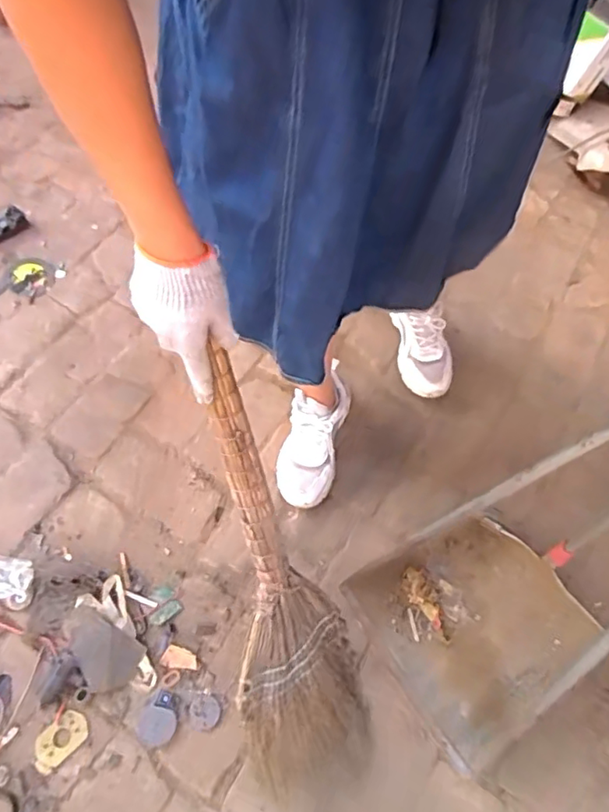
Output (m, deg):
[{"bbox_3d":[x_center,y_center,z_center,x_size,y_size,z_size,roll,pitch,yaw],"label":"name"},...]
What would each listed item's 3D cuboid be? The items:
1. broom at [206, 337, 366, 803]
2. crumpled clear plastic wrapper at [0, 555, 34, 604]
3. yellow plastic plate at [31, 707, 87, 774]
[{"bbox_3d":[-0.037,0.224,0.736,0.164,0.100,0.630,-15,111,-11],"label":"broom"},{"bbox_3d":[-0.477,0.276,0.917,0.078,0.022,0.067,11,60,1],"label":"crumpled clear plastic wrapper"},{"bbox_3d":[-0.353,0.478,0.828,0.052,0.004,0.081,41,65,17],"label":"yellow plastic plate"}]

